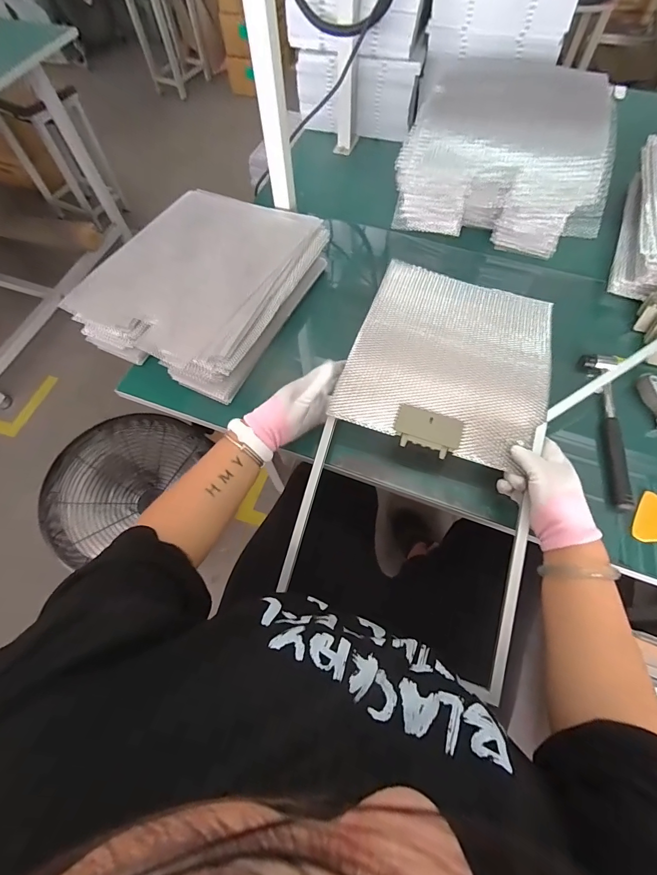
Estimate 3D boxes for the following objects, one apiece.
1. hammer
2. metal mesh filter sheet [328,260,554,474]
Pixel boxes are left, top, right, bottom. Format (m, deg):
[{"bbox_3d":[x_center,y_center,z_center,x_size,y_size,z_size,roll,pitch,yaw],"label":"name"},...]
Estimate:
[{"bbox_3d":[0.412,-0.022,0.557,0.055,0.021,0.250,7,65,6],"label":"hammer"},{"bbox_3d":[0.181,-0.127,0.570,0.268,0.035,0.320,16,66,10],"label":"metal mesh filter sheet"}]

